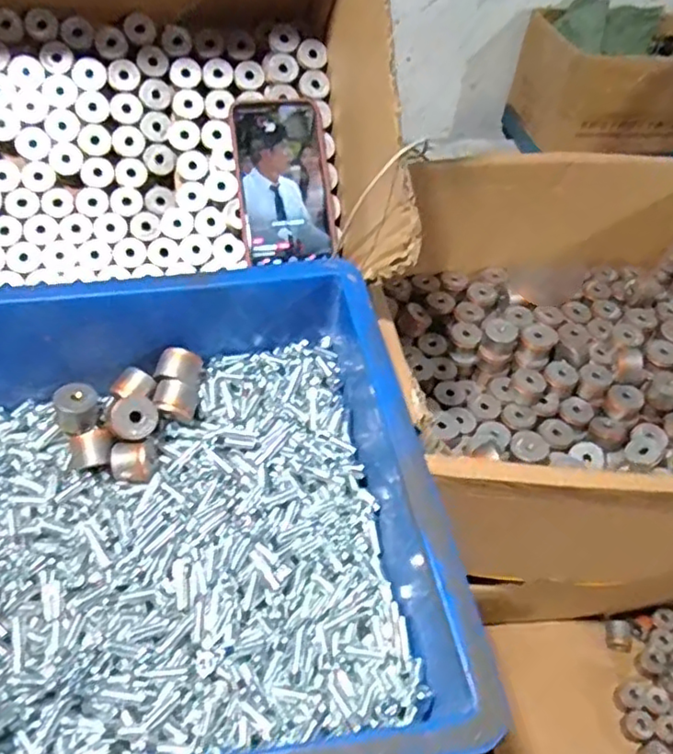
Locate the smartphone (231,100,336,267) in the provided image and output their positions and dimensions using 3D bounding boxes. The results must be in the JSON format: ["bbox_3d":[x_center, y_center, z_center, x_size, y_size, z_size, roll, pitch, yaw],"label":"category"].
[{"bbox_3d":[-0.046,-0.172,0.539,0.078,0.010,0.142,-6,86,-11],"label":"smartphone"}]

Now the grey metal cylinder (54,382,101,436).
[{"bbox_3d":[-0.176,0.021,0.423,0.025,0.024,0.027,-13,52,-16],"label":"grey metal cylinder"}]

